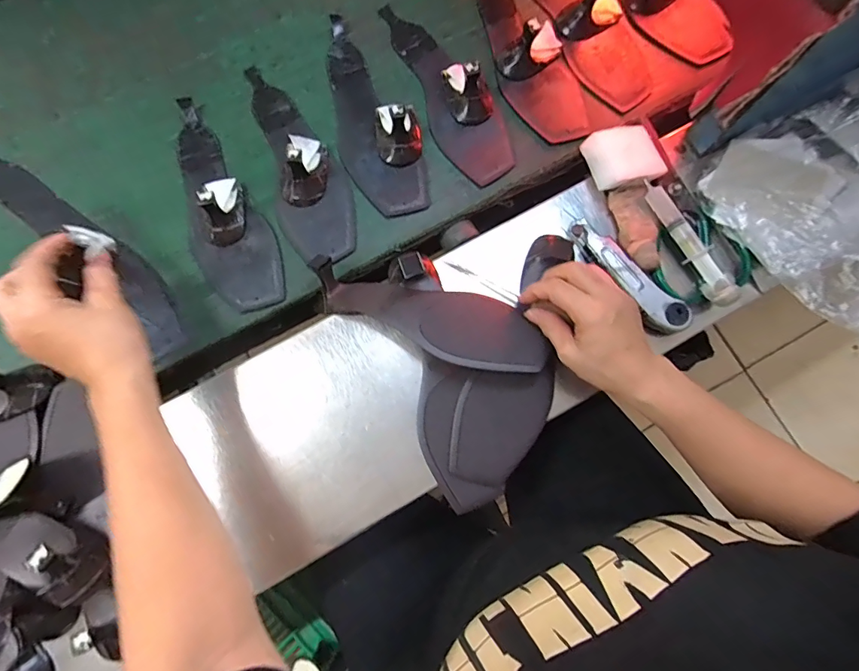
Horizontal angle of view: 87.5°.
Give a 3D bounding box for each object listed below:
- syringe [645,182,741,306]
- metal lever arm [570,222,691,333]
[{"bbox_3d":[0.261,-0.094,0.449,0.026,0.023,0.140,-26,79,-6],"label":"syringe"},{"bbox_3d":[0.195,-0.056,0.446,0.141,0.019,0.036,44,81,8],"label":"metal lever arm"}]

